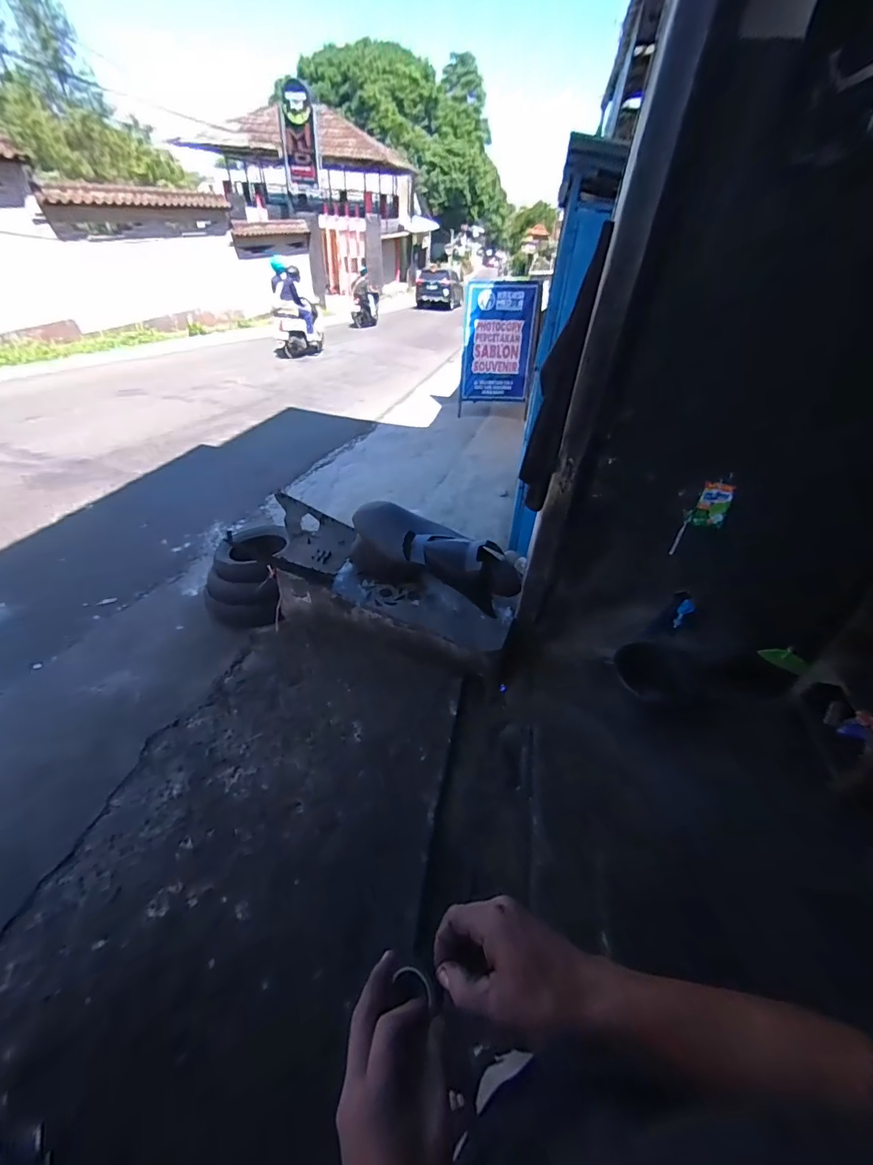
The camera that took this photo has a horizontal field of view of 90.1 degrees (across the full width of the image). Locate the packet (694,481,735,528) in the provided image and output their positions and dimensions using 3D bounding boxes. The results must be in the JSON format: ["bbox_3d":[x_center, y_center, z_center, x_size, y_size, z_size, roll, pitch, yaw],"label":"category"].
[{"bbox_3d":[0.871,-0.242,1.367,0.087,0.133,0.030,16,42,12],"label":"packet"}]

